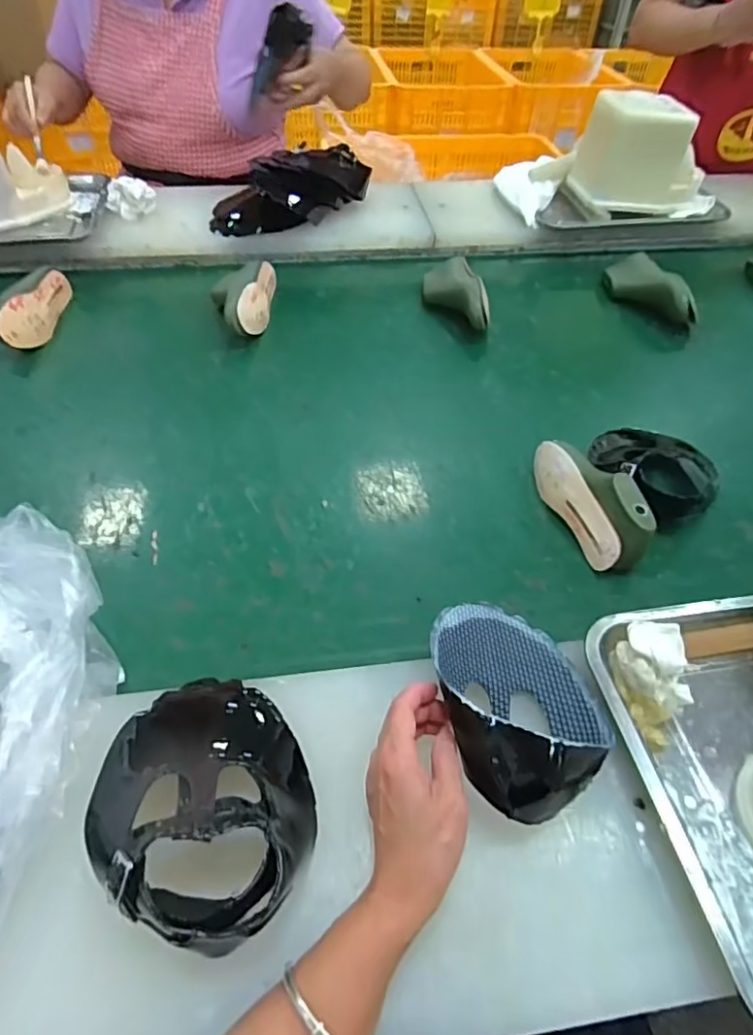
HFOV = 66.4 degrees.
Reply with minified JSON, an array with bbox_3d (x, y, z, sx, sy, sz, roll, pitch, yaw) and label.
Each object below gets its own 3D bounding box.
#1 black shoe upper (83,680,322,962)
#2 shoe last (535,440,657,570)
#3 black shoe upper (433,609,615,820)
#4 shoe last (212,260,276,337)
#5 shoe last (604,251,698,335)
[{"bbox_3d":[-0.116,0.198,0.385,0.145,0.101,0.153,-2,48,-4],"label":"black shoe upper"},{"bbox_3d":[0.237,-0.026,0.642,0.052,0.074,0.174,-14,50,-14],"label":"shoe last"},{"bbox_3d":[0.109,0.132,0.444,0.119,0.059,0.173,-12,50,-12],"label":"black shoe upper"},{"bbox_3d":[-0.214,-0.349,0.922,0.088,0.083,0.197,0,48,-3],"label":"shoe last"},{"bbox_3d":[0.462,-0.384,0.977,0.073,0.071,0.190,-12,50,-12],"label":"shoe last"}]

